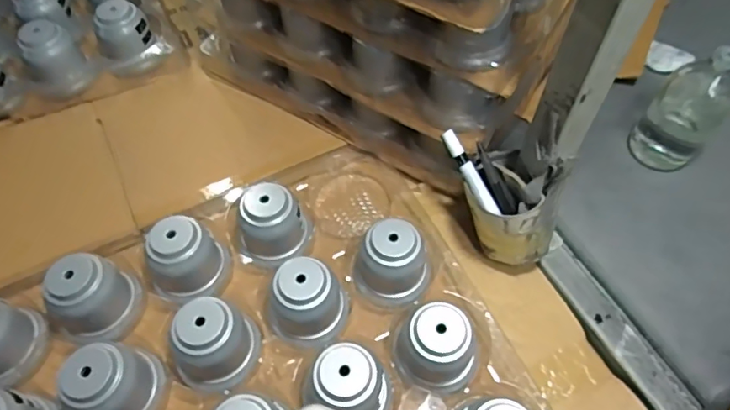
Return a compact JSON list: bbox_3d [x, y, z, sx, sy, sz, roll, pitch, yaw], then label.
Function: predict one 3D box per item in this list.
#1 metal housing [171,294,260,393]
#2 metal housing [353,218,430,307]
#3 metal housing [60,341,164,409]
[{"bbox_3d":[-0.155,0.141,0.537,0.079,0.072,0.082,6,58,3],"label":"metal housing"},{"bbox_3d":[0.030,0.061,0.588,0.085,0.082,0.075,28,62,16],"label":"metal housing"},{"bbox_3d":[-0.247,0.177,0.514,0.074,0.074,0.087,17,59,10],"label":"metal housing"}]

